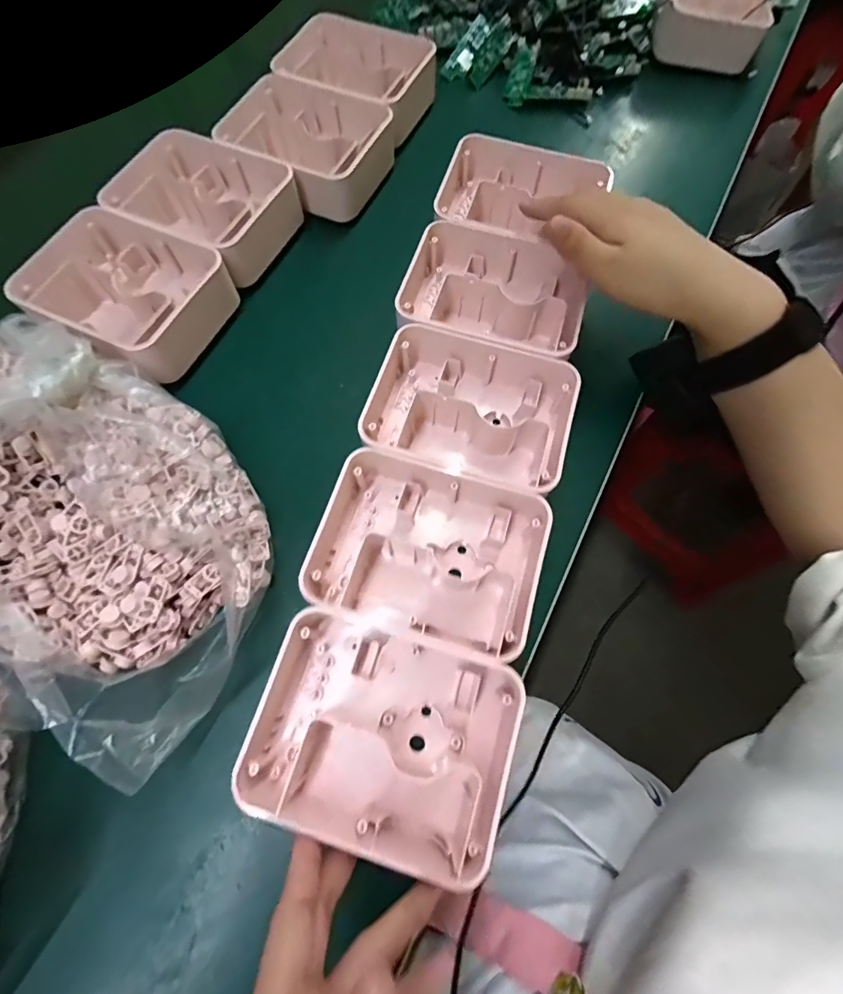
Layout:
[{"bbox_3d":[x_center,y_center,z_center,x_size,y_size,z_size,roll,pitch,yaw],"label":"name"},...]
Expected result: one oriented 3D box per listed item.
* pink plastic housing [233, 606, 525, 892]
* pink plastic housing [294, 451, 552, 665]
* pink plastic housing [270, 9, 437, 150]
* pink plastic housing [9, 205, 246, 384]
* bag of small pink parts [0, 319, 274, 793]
[{"bbox_3d":[-0.023,0.124,0.241,0.136,0.044,0.101,13,72,5],"label":"pink plastic housing"},{"bbox_3d":[0.005,0.026,0.275,0.139,0.039,0.107,16,71,5],"label":"pink plastic housing"},{"bbox_3d":[-0.058,-0.393,0.414,0.143,0.030,0.097,30,72,10],"label":"pink plastic housing"},{"bbox_3d":[-0.214,-0.149,0.333,0.137,0.040,0.101,27,72,9],"label":"pink plastic housing"},{"bbox_3d":[-0.220,-0.003,0.257,0.287,0.085,0.178,30,72,10],"label":"bag of small pink parts"}]

